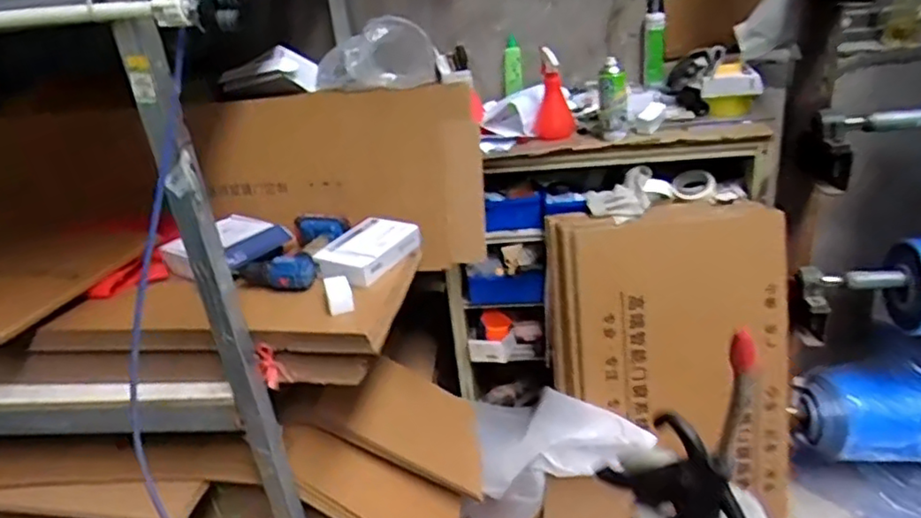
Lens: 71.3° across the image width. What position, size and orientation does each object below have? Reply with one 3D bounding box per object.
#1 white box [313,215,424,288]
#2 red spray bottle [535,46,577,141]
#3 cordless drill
[{"bbox_3d":[-0.188,-0.017,1.285,0.130,0.051,0.218,9,30,29],"label":"white box"},{"bbox_3d":[0.223,-0.387,1.527,0.089,0.203,0.072,-2,27,9],"label":"red spray bottle"},{"bbox_3d":[-0.327,-0.017,1.277,0.141,0.058,0.211,1,27,15],"label":"cordless drill"}]

